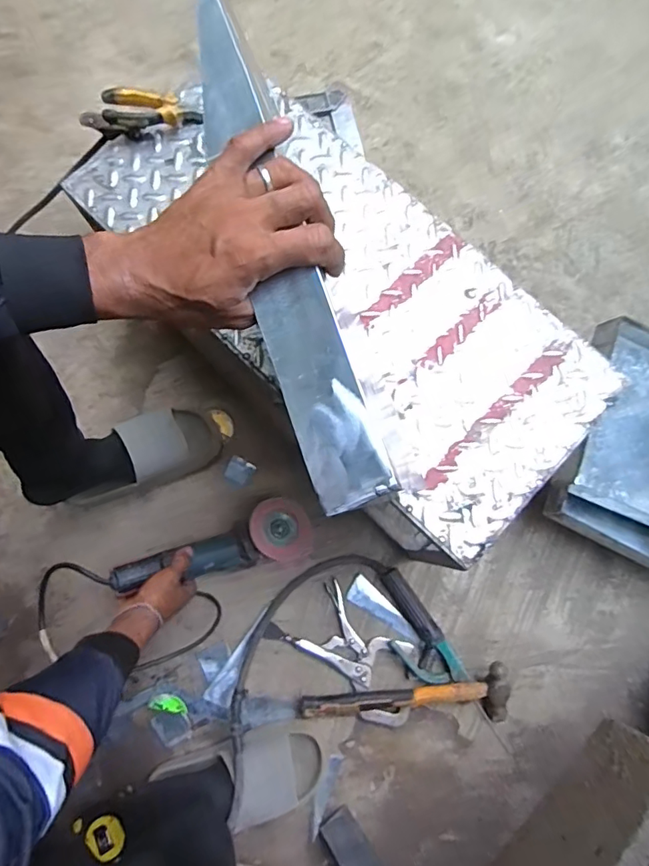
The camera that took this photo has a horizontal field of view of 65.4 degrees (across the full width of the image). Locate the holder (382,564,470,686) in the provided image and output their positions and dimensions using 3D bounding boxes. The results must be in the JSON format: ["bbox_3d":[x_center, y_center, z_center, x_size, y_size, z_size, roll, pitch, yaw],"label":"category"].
[{"bbox_3d":[0.142,0.316,0.810,0.076,0.033,0.195,-30,82,-6],"label":"holder"}]

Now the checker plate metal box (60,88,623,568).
[{"bbox_3d":[0.020,-0.156,0.759,0.317,0.321,0.659,-43,83,-8],"label":"checker plate metal box"}]

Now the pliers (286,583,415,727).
[{"bbox_3d":[0.057,0.357,0.808,0.215,0.023,0.127,39,81,6],"label":"pliers"}]

